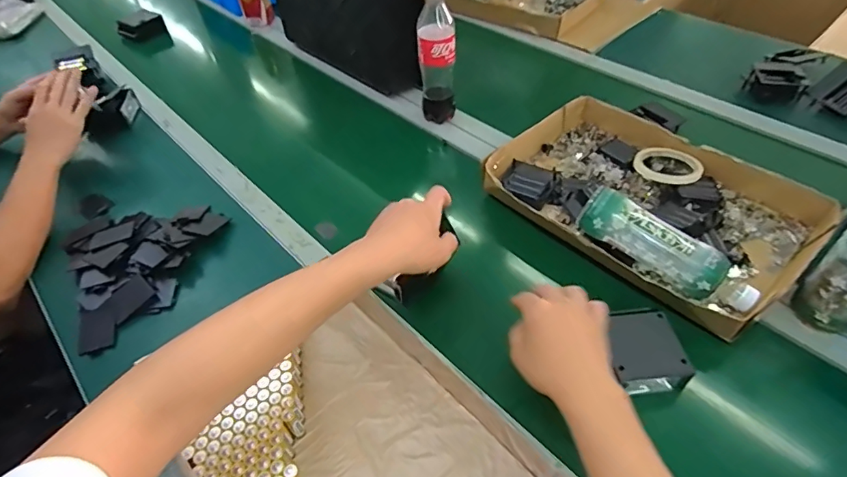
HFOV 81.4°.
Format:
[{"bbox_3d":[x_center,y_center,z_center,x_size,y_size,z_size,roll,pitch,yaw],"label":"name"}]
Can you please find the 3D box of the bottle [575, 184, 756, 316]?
[{"bbox_3d":[0.300,0.016,0.616,0.209,0.070,0.064,35,58,13],"label":"bottle"}]

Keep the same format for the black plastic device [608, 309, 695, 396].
[{"bbox_3d":[0.245,0.131,0.556,0.078,0.048,0.091,-7,47,-1],"label":"black plastic device"}]

